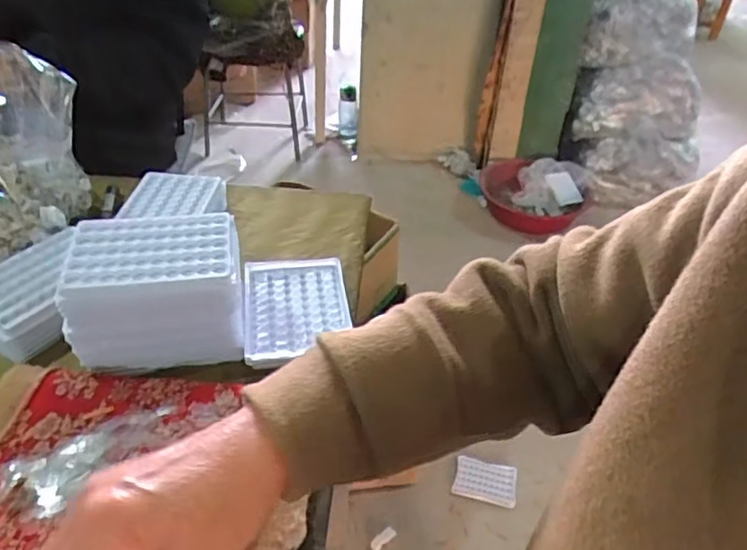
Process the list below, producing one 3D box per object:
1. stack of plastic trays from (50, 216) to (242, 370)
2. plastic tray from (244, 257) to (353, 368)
[{"bbox_3d":[-0.173,0.013,0.498,0.132,0.088,0.086,-5,39,-11],"label":"stack of plastic trays"},{"bbox_3d":[-0.071,0.028,0.559,0.095,0.008,0.131,-4,39,-10],"label":"plastic tray"}]

